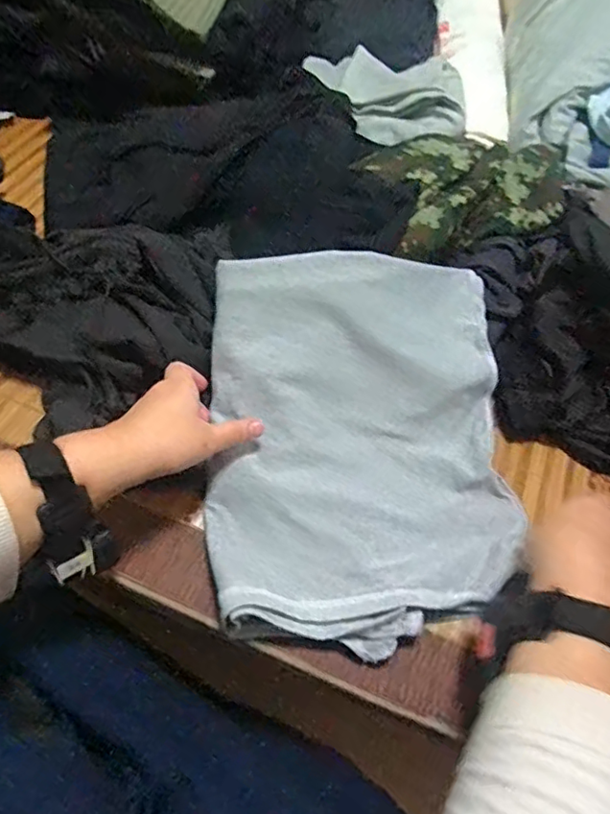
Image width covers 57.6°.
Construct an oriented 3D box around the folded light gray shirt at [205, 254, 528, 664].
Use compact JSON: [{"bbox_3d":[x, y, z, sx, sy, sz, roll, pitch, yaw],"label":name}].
[{"bbox_3d":[0.052,0.021,0.481,0.265,0.096,0.323,-3,59,-7],"label":"folded light gray shirt"}]

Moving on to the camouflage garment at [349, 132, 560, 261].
[{"bbox_3d":[0.169,-0.253,0.617,0.209,0.052,0.193,2,59,-4],"label":"camouflage garment"}]

